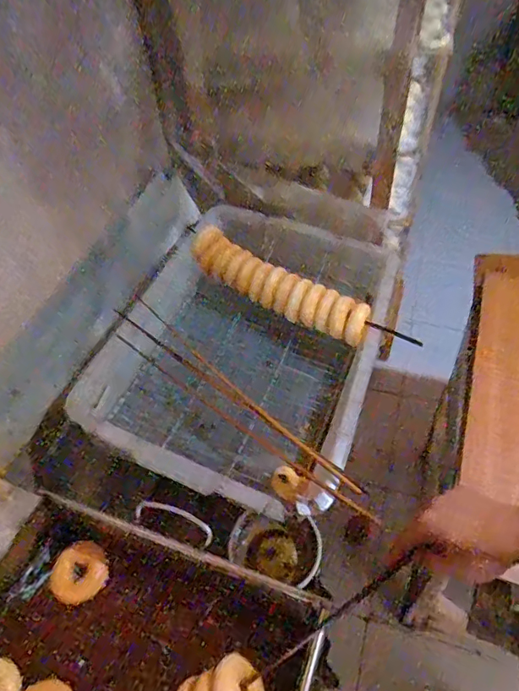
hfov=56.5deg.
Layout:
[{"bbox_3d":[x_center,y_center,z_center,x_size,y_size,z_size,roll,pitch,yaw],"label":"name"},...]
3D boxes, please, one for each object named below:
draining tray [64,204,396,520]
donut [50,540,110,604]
[{"bbox_3d":[-0.016,-0.014,1.005,0.480,0.167,0.695,13,52,16],"label":"draining tray"},{"bbox_3d":[-0.284,0.359,0.767,0.088,0.032,0.074,-36,55,-23],"label":"donut"}]

